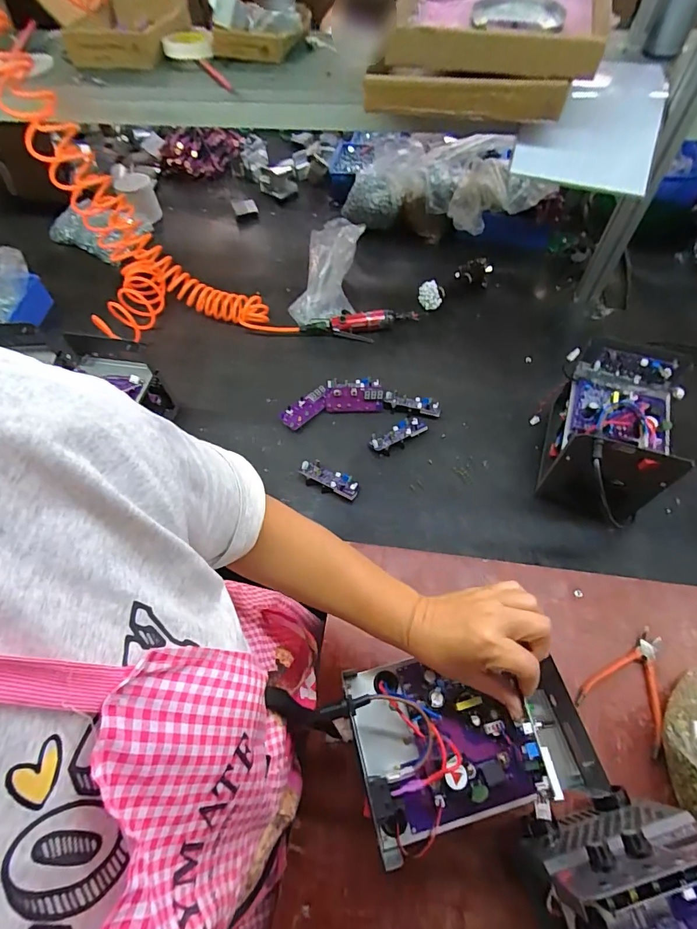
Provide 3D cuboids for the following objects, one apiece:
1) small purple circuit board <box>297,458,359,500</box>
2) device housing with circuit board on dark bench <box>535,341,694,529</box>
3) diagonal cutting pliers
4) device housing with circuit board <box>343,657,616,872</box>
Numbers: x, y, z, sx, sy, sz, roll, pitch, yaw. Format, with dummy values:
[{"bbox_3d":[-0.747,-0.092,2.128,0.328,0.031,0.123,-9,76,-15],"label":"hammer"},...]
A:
[{"bbox_3d":[-0.035,0.027,0.788,0.111,0.025,0.048,27,66,17],"label":"small purple circuit board"},{"bbox_3d":[0.416,-0.037,0.703,0.161,0.187,0.251,18,64,13],"label":"device housing with circuit board on dark bench"},{"bbox_3d":[0.379,0.284,0.567,0.097,0.017,0.143,35,67,21],"label":"diagonal cutting pliers"},{"bbox_3d":[0.114,0.257,0.418,0.211,0.064,0.149,-14,61,-4],"label":"device housing with circuit board"}]

